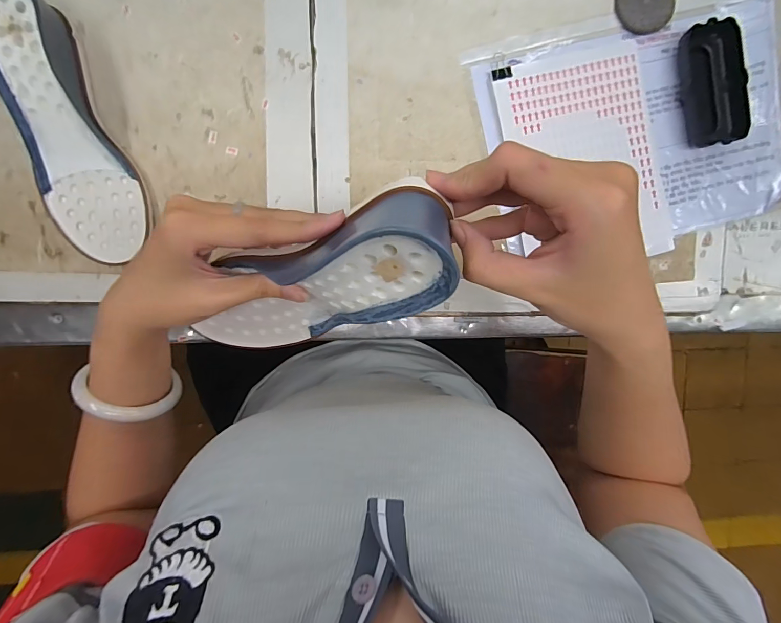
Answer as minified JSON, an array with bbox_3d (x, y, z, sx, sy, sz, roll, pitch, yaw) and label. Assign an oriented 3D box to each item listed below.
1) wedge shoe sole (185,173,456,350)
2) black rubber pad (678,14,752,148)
[{"bbox_3d":[-0.057,-0.011,0.265,0.233,0.061,0.072,-19,100,44],"label":"wedge shoe sole"},{"bbox_3d":[0.316,-0.221,0.382,0.052,0.024,0.110,-17,97,-1],"label":"black rubber pad"}]

